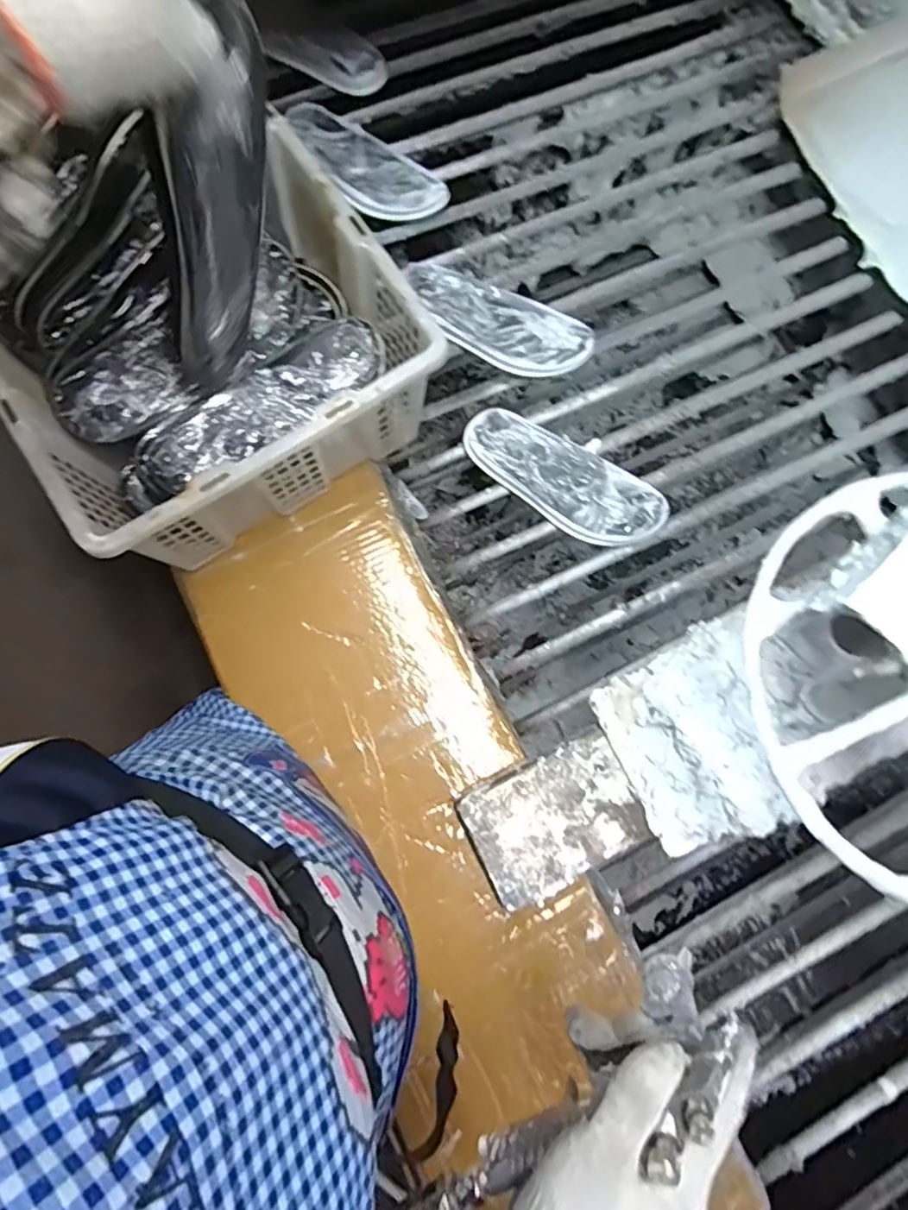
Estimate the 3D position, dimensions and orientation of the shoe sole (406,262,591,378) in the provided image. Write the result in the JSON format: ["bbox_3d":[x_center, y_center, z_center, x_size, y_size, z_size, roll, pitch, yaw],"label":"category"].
[{"bbox_3d":[0.052,-0.359,0.777,0.250,0.037,0.100,22,76,6],"label":"shoe sole"}]

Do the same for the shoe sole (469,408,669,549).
[{"bbox_3d":[0.129,-0.152,0.727,0.243,0.037,0.093,34,77,8],"label":"shoe sole"}]

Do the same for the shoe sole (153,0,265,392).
[{"bbox_3d":[-0.166,-0.269,0.436,0.016,0.250,0.088,35,46,9],"label":"shoe sole"}]

